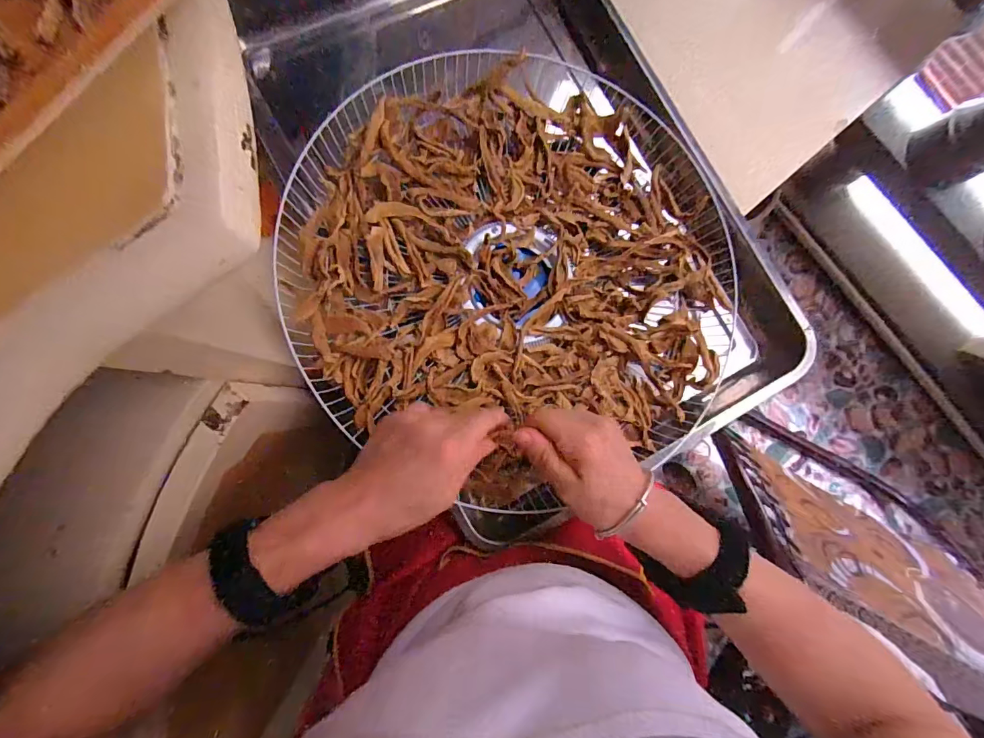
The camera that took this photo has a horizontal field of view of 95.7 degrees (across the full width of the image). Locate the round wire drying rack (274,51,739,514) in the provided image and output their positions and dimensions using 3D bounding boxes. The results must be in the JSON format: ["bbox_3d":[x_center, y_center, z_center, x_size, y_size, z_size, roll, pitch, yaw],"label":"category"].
[{"bbox_3d":[0.034,-0.098,0.433,0.415,0.069,0.405,0,85,-5],"label":"round wire drying rack"}]

